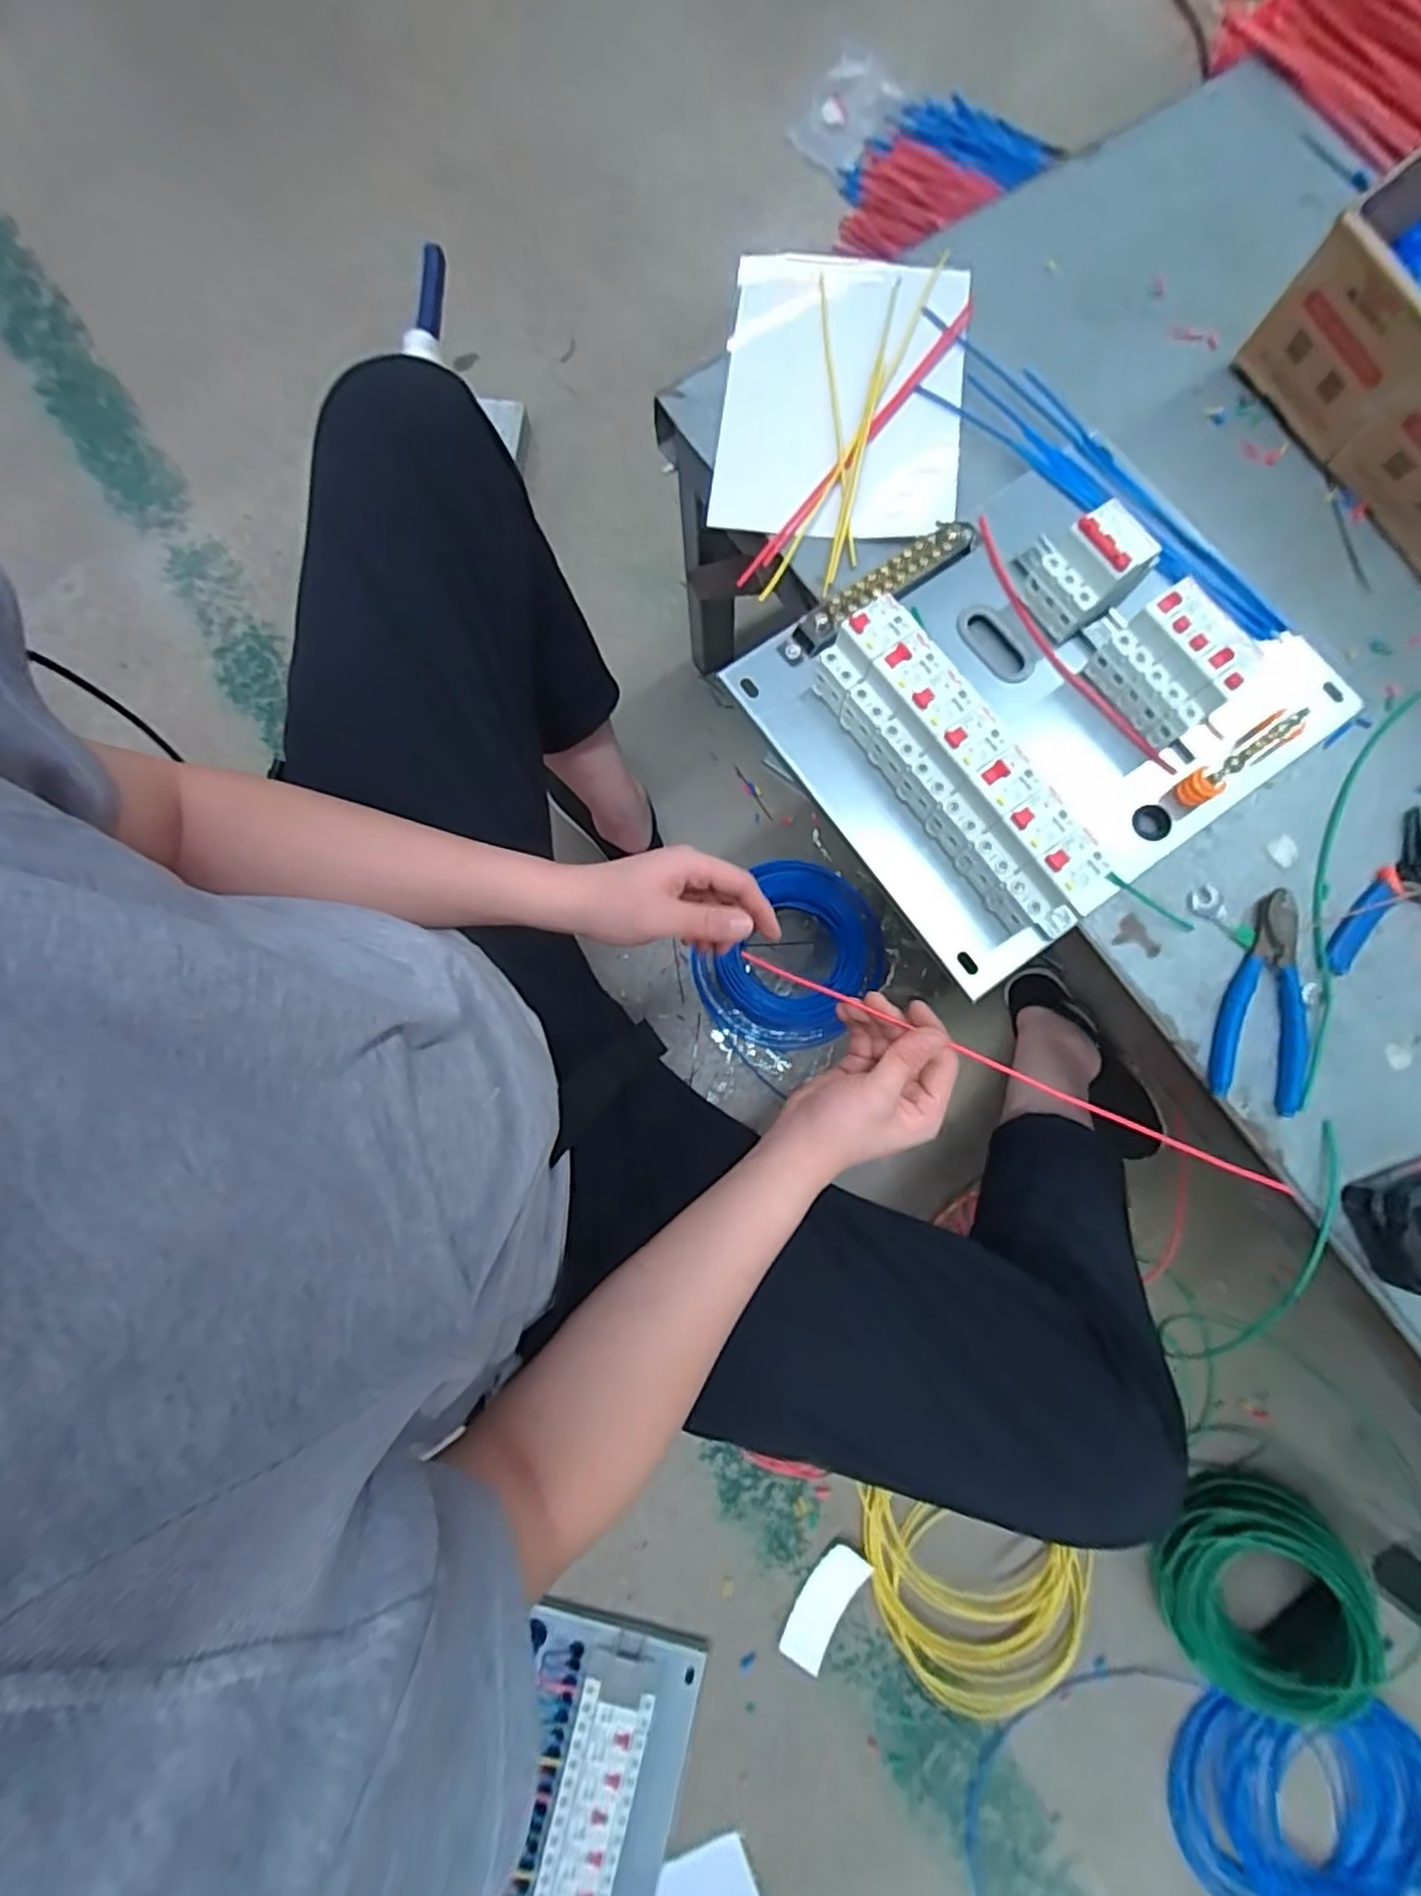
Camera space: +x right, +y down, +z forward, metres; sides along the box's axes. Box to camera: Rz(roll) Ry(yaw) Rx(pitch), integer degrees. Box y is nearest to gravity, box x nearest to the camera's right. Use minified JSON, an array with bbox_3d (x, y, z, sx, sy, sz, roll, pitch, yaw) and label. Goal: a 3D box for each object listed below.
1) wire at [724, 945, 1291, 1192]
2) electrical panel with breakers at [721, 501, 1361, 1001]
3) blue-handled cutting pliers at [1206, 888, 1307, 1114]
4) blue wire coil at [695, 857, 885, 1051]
[{"bbox_3d":[0.193,0.080,0.471,0.374,0.010,0.007,23,81,8],"label":"wire"},{"bbox_3d":[0.267,-0.208,0.539,0.402,0.089,0.324,-35,81,-6],"label":"electrical panel with breakers"},{"bbox_3d":[0.418,0.038,0.527,0.061,0.019,0.160,19,80,4],"label":"blue-handled cutting pliers"},{"bbox_3d":[0.109,0.012,0.961,0.241,0.054,0.260,34,82,6],"label":"blue wire coil"}]

